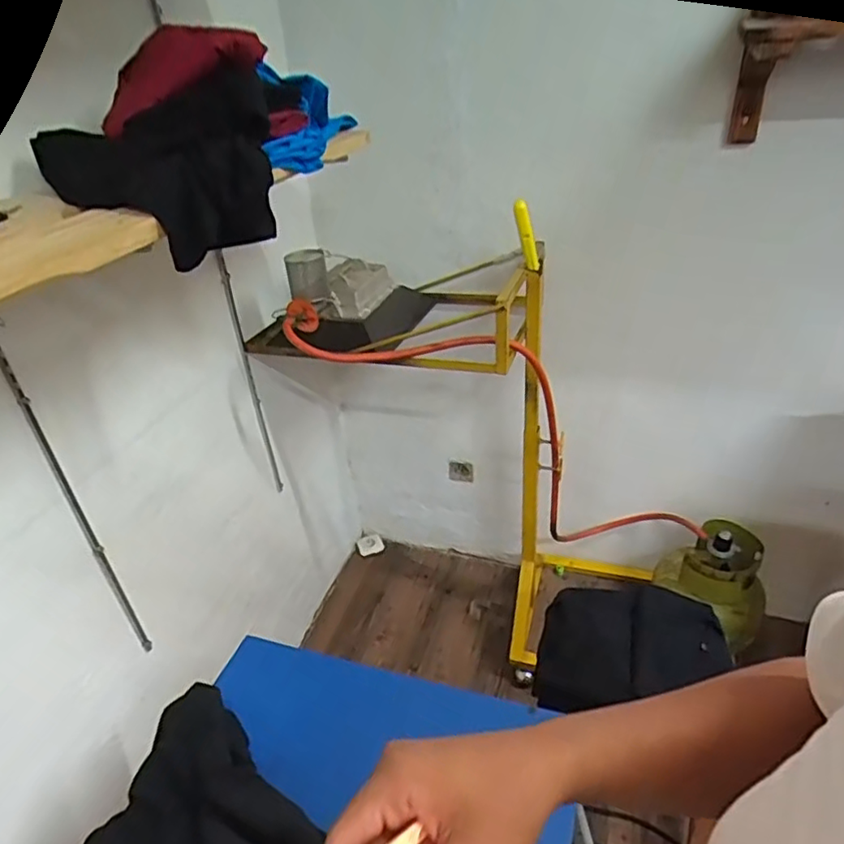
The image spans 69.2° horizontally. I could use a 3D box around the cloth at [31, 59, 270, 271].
[{"bbox_3d":[-0.295,-0.307,0.734,0.280,0.162,0.235,-18,35,-18],"label":"cloth"}]

